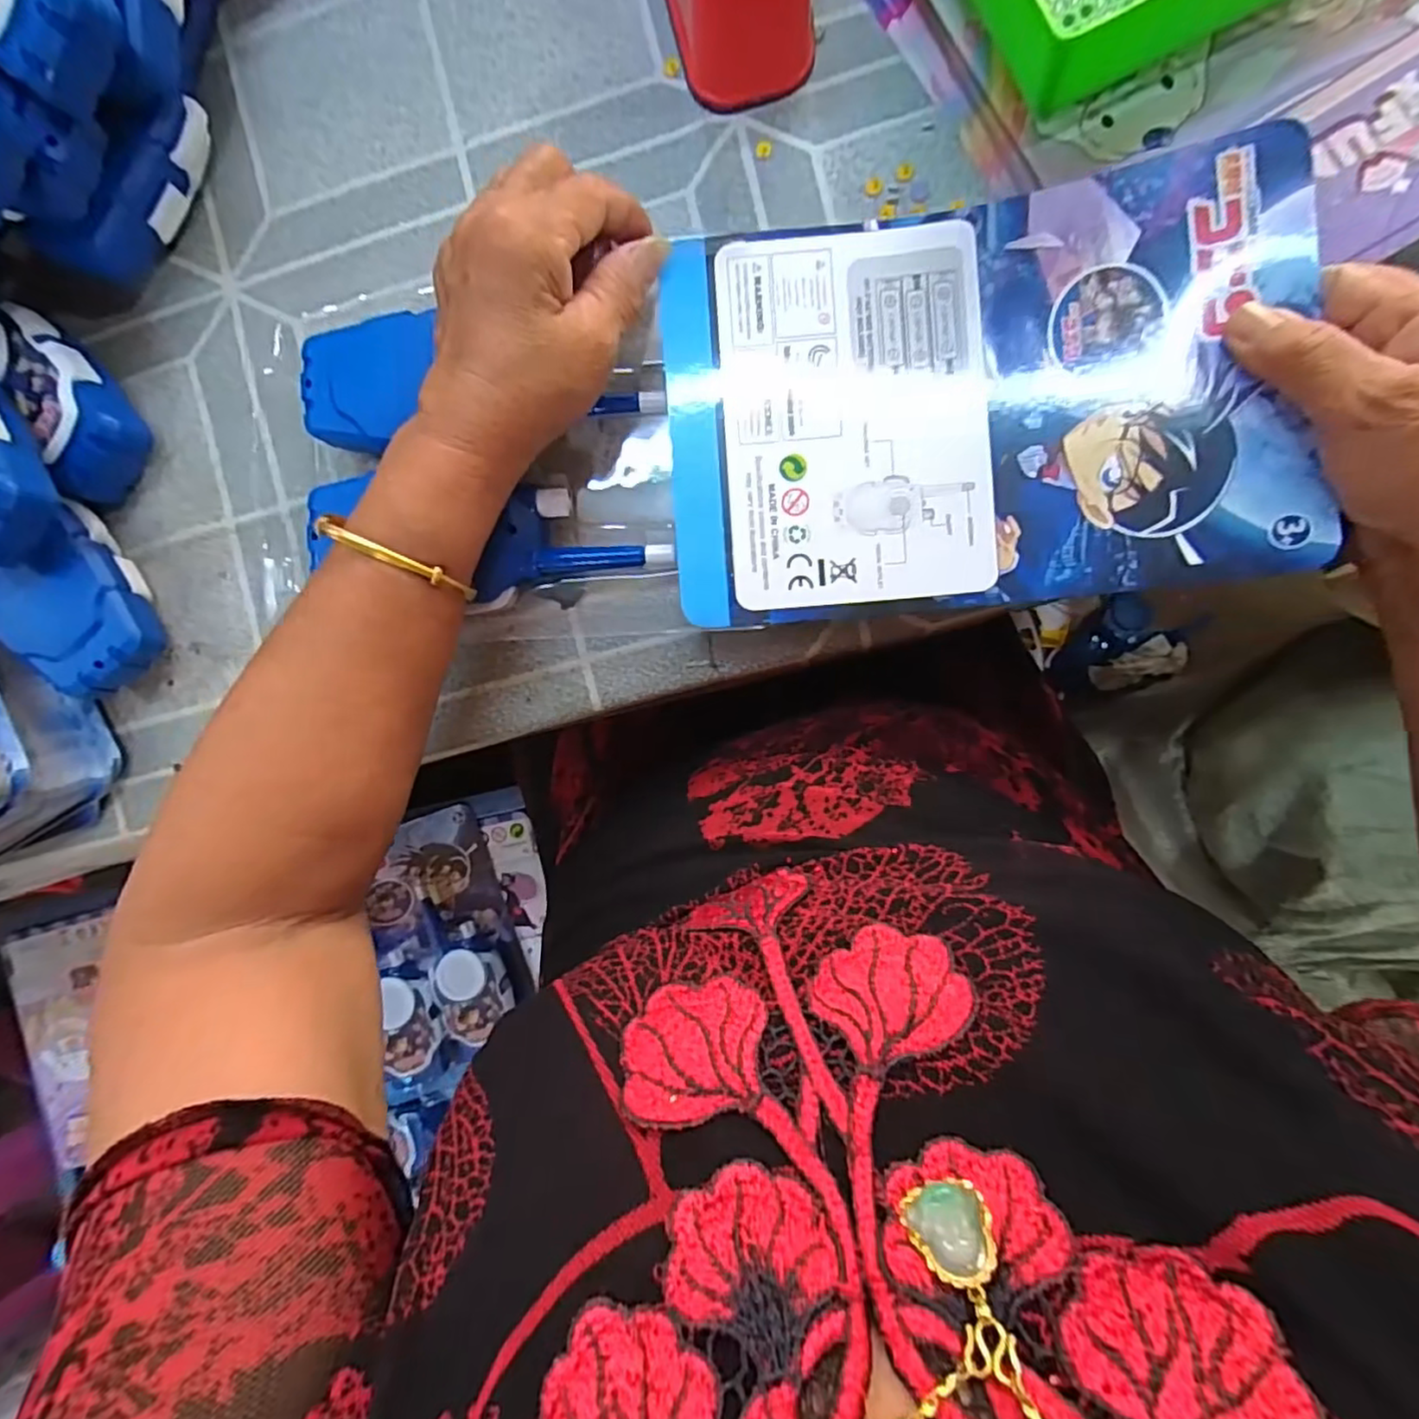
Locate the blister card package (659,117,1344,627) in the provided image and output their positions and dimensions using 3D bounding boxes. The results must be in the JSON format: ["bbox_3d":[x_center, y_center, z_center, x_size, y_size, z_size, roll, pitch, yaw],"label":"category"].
[{"bbox_3d":[0.104,-0.128,0.272,0.241,0.030,0.168,-3,92,6],"label":"blister card package"}]

